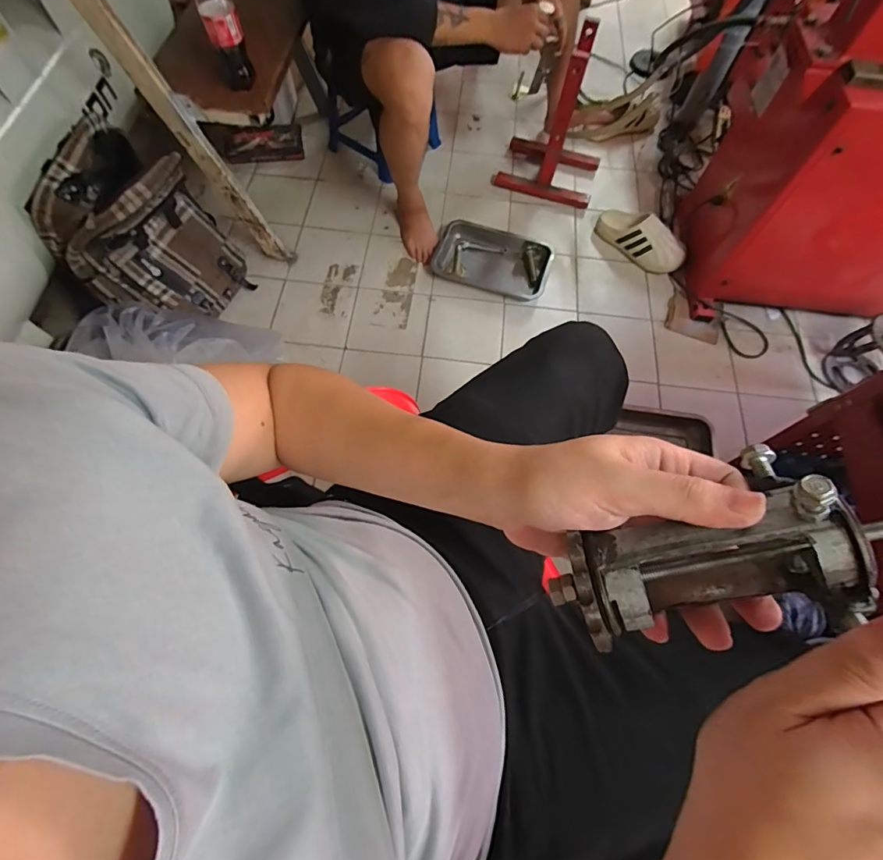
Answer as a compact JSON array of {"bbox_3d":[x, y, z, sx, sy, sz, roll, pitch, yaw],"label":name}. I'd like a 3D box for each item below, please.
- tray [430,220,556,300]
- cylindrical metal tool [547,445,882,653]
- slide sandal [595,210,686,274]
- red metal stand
[{"bbox_3d":[0.144,-0.479,1.278,0.319,0.035,0.204,18,67,6],"label":"tray"},{"bbox_3d":[0.133,0.045,0.195,0.174,0.065,0.069,-16,66,12],"label":"cylindrical metal tool"},{"bbox_3d":[0.553,-0.539,1.275,0.091,0.094,0.265,-36,72,-16],"label":"slide sandal"},{"bbox_3d":[0.335,-0.872,1.279,0.293,0.361,0.207,15,67,5],"label":"red metal stand"}]

